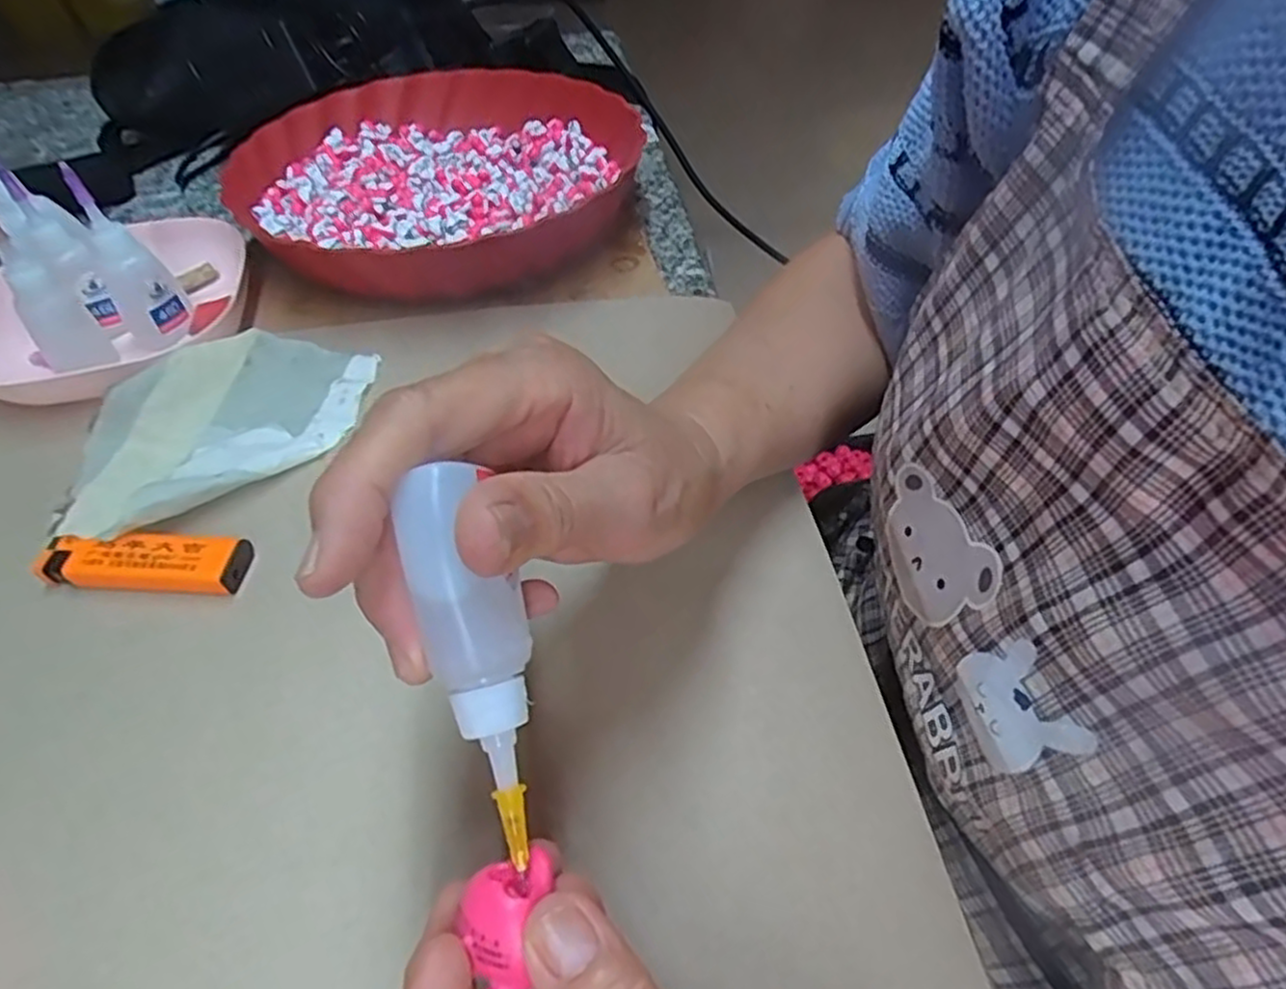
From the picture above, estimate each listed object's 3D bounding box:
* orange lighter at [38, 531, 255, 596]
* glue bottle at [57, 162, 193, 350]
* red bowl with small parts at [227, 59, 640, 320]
[{"bbox_3d":[-0.203,0.026,0.299,0.082,0.012,0.023,2,50,3],"label":"orange lighter"},{"bbox_3d":[-0.258,-0.116,0.365,0.030,0.086,0.023,-19,52,-14],"label":"glue bottle"},{"bbox_3d":[-0.119,-0.201,0.458,0.235,0.052,0.251,-32,56,-23],"label":"red bowl with small parts"}]

